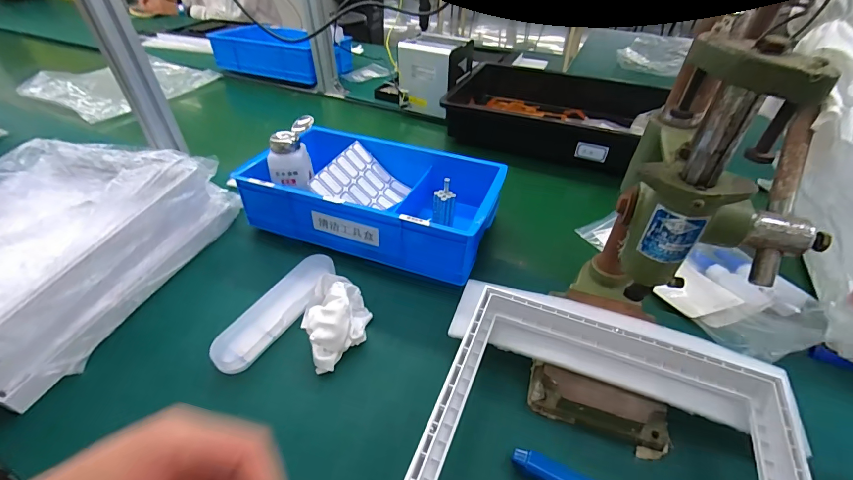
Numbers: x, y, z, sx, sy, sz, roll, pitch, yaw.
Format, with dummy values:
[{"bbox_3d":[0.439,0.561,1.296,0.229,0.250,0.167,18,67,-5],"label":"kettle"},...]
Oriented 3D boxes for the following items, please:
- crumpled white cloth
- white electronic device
[{"bbox_3d":[-0.102,0.083,0.446,0.072,0.041,0.116,-7,43,-8],"label":"crumpled white cloth"},{"bbox_3d":[0.020,-0.366,0.853,0.121,0.137,0.123,23,47,23],"label":"white electronic device"}]

